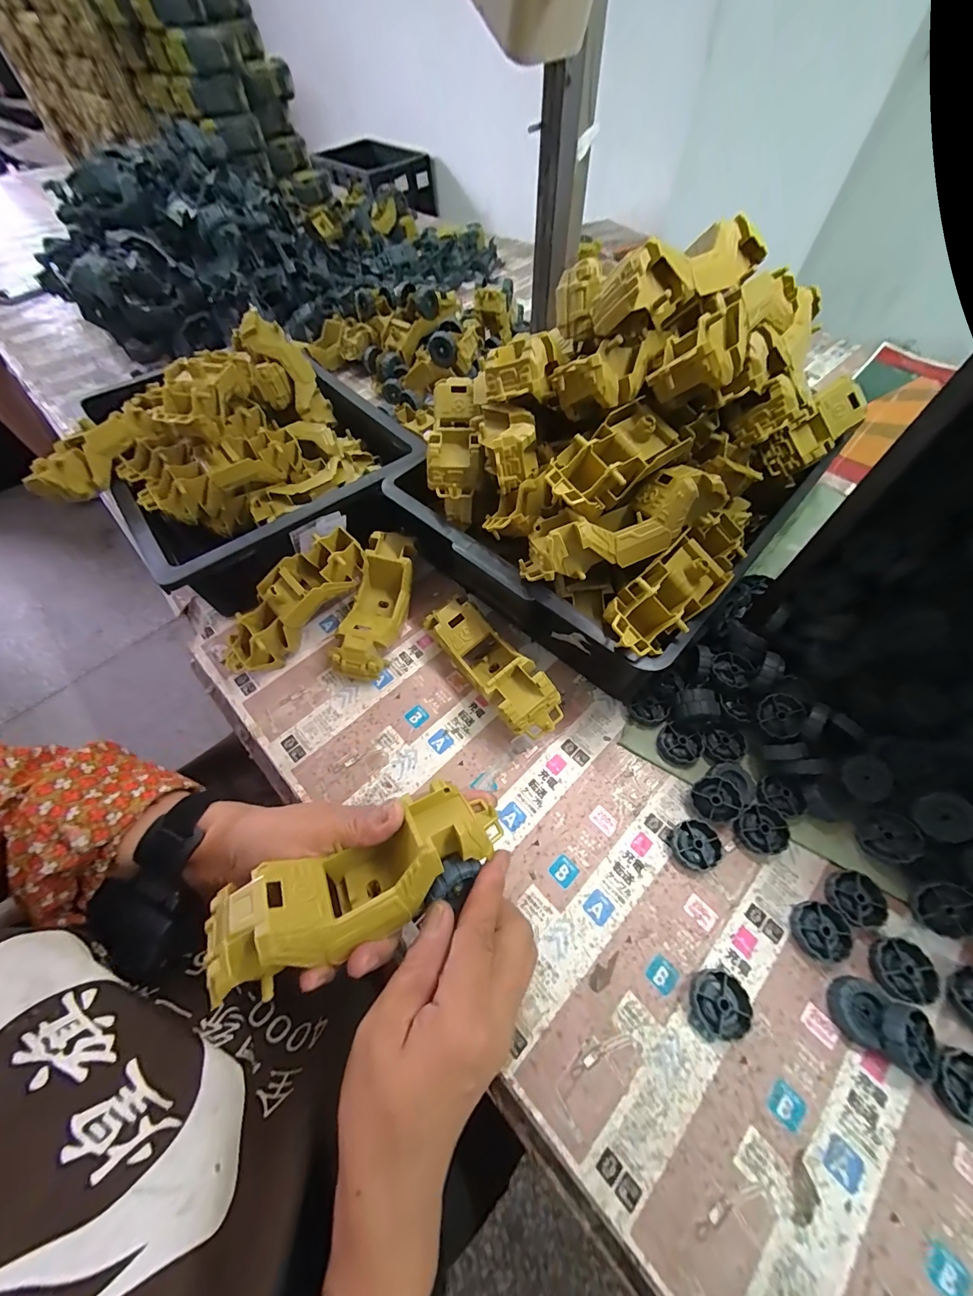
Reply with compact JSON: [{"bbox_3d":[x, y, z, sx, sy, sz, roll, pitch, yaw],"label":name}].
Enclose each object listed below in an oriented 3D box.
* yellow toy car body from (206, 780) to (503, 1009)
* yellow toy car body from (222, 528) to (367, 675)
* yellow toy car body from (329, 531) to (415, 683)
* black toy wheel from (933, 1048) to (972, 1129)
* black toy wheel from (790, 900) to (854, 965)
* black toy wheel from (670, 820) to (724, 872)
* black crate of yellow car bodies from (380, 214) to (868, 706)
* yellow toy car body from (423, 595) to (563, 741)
[{"bbox_3d":[-0.070,0.141,0.258,0.170,0.061,0.059,-19,60,-24],"label":"yellow toy car body"},{"bbox_3d":[-0.201,-0.042,0.436,0.185,0.055,0.059,-47,67,2],"label":"yellow toy car body"},{"bbox_3d":[-0.115,-0.046,0.449,0.055,0.067,0.159,8,59,6],"label":"yellow toy car body"},{"bbox_3d":[0.318,0.292,0.275,0.038,0.012,0.041,0,59,1],"label":"black toy wheel"},{"bbox_3d":[0.257,0.217,0.321,0.040,0.011,0.038,0,59,1],"label":"black toy wheel"},{"bbox_3d":[0.177,0.167,0.354,0.037,0.012,0.038,0,59,1],"label":"black toy wheel"},{"bbox_3d":[0.138,-0.216,0.416,0.329,0.230,0.390,38,66,21],"label":"black crate of yellow car bodies"},{"bbox_3d":[0.004,0.017,0.411,0.057,0.068,0.169,-31,63,-17],"label":"yellow toy car body"}]

